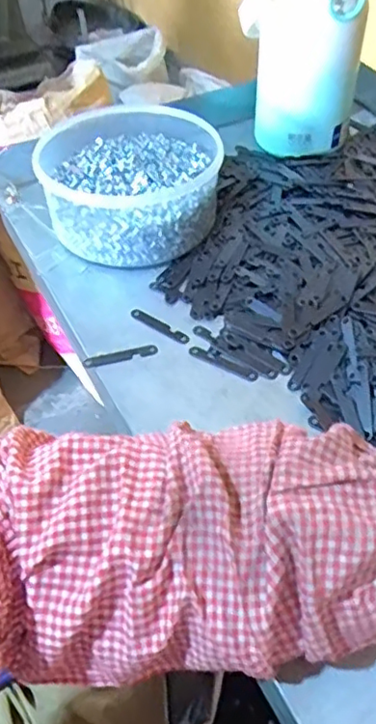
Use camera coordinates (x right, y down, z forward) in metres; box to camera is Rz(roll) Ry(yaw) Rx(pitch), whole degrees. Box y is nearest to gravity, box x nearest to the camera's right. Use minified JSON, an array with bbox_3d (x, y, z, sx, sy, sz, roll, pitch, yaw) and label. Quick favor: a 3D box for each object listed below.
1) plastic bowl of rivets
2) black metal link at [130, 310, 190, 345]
[{"bbox_3d":[-0.047,-0.160,0.533,0.149,0.058,0.170,3,49,4],"label":"plastic bowl of rivets"},{"bbox_3d":[-0.021,-0.027,0.458,0.052,0.004,0.009,28,56,26],"label":"black metal link"}]

